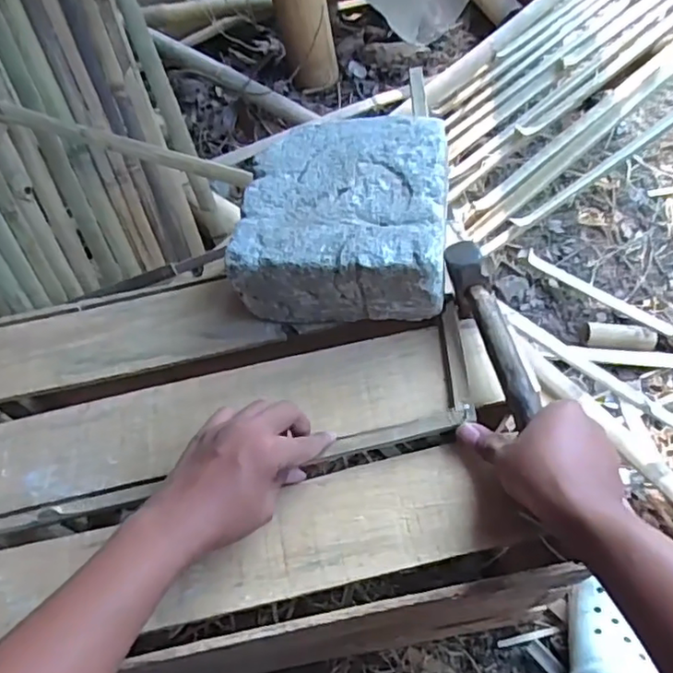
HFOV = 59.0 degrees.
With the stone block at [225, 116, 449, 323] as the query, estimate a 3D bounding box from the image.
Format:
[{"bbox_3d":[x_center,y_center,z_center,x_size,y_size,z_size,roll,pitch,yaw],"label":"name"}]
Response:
[{"bbox_3d":[0.010,-0.119,0.591,0.199,0.086,0.193,3,60,9],"label":"stone block"}]

